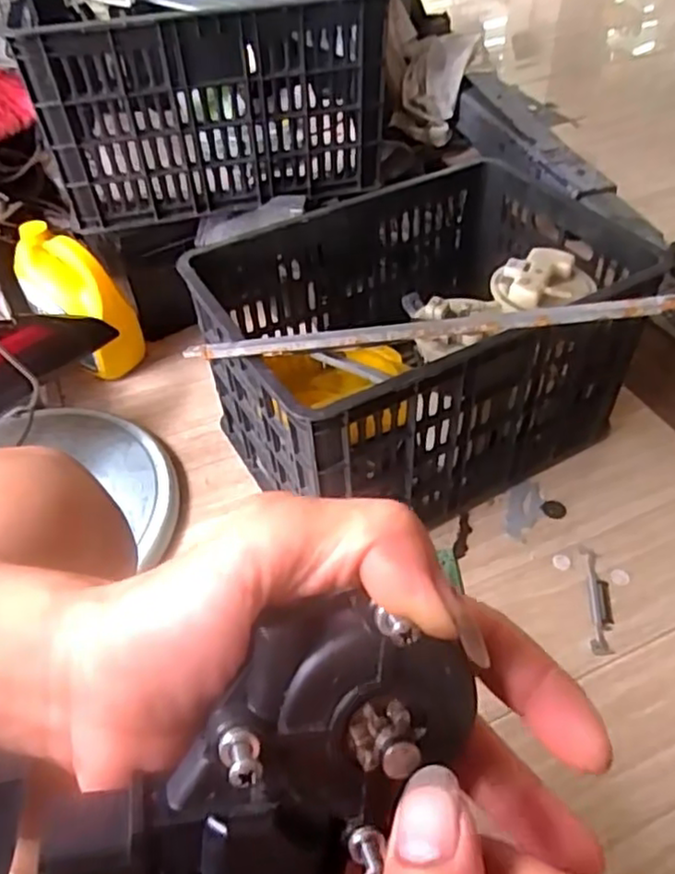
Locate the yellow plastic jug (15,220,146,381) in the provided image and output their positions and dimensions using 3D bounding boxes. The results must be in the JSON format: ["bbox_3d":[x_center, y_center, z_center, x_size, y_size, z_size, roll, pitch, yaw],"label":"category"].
[{"bbox_3d":[-0.394,-0.210,1.041,0.094,0.260,0.090,-10,33,43],"label":"yellow plastic jug"}]

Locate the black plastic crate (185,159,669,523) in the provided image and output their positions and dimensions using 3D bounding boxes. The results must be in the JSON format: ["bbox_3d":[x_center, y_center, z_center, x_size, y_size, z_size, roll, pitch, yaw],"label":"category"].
[{"bbox_3d":[0.106,-0.130,0.917,0.500,0.292,0.404,-26,48,-20],"label":"black plastic crate"}]

